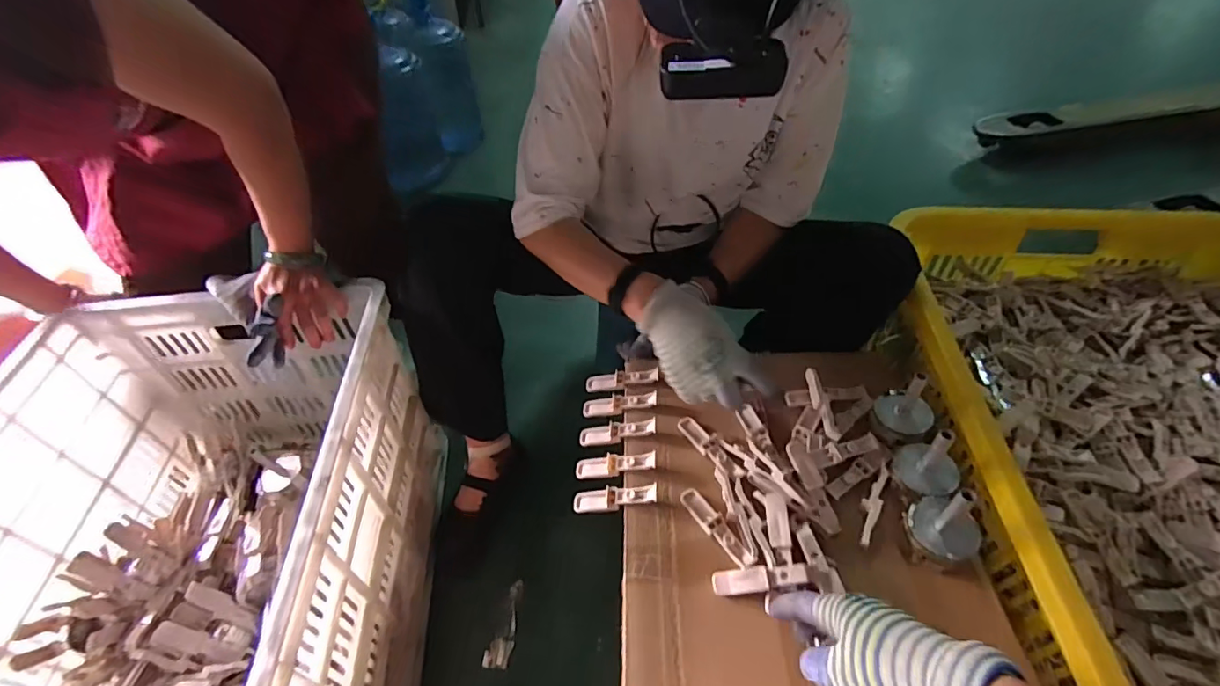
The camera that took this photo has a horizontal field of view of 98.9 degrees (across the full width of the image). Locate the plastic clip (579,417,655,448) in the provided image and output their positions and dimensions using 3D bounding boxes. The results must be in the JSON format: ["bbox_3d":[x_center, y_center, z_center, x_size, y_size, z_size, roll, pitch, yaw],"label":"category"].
[{"bbox_3d":[0.008,0.109,0.645,0.099,0.015,0.026,-14,44,18],"label":"plastic clip"}]

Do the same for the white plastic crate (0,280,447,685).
[{"bbox_3d":[-0.529,0.296,0.665,0.506,0.376,0.665,-4,47,-1],"label":"white plastic crate"}]

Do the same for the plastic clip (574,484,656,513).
[{"bbox_3d":[0.005,0.175,0.588,0.098,0.014,0.024,-14,44,19],"label":"plastic clip"}]

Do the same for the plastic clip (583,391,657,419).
[{"bbox_3d":[0.012,0.079,0.677,0.098,0.012,0.029,-12,44,19],"label":"plastic clip"}]

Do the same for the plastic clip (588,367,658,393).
[{"bbox_3d":[0.016,0.050,0.699,0.097,0.014,0.025,-10,45,17],"label":"plastic clip"}]

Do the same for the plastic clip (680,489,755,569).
[{"bbox_3d":[0.111,0.195,0.554,0.022,0.011,0.099,-26,51,-20],"label":"plastic clip"}]

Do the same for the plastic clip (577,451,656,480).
[{"bbox_3d":[0.006,0.144,0.614,0.099,0.016,0.024,-13,44,20],"label":"plastic clip"}]

